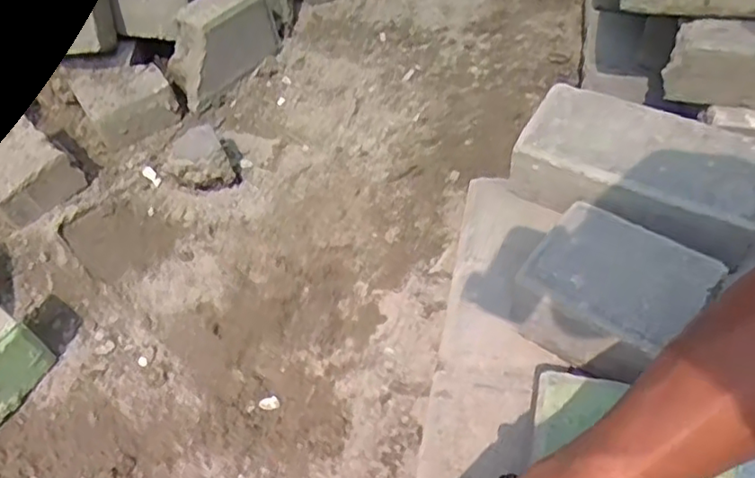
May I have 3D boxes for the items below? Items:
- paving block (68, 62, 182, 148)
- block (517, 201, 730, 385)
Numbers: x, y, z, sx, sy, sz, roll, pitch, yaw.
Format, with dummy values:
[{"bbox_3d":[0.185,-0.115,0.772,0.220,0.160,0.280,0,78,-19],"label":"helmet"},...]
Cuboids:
[{"bbox_3d":[-0.334,-0.188,0.854,0.110,0.064,0.111,-27,56,-17],"label":"paving block"},{"bbox_3d":[0.185,0.049,0.520,0.122,0.088,0.104,28,61,25],"label":"block"}]

